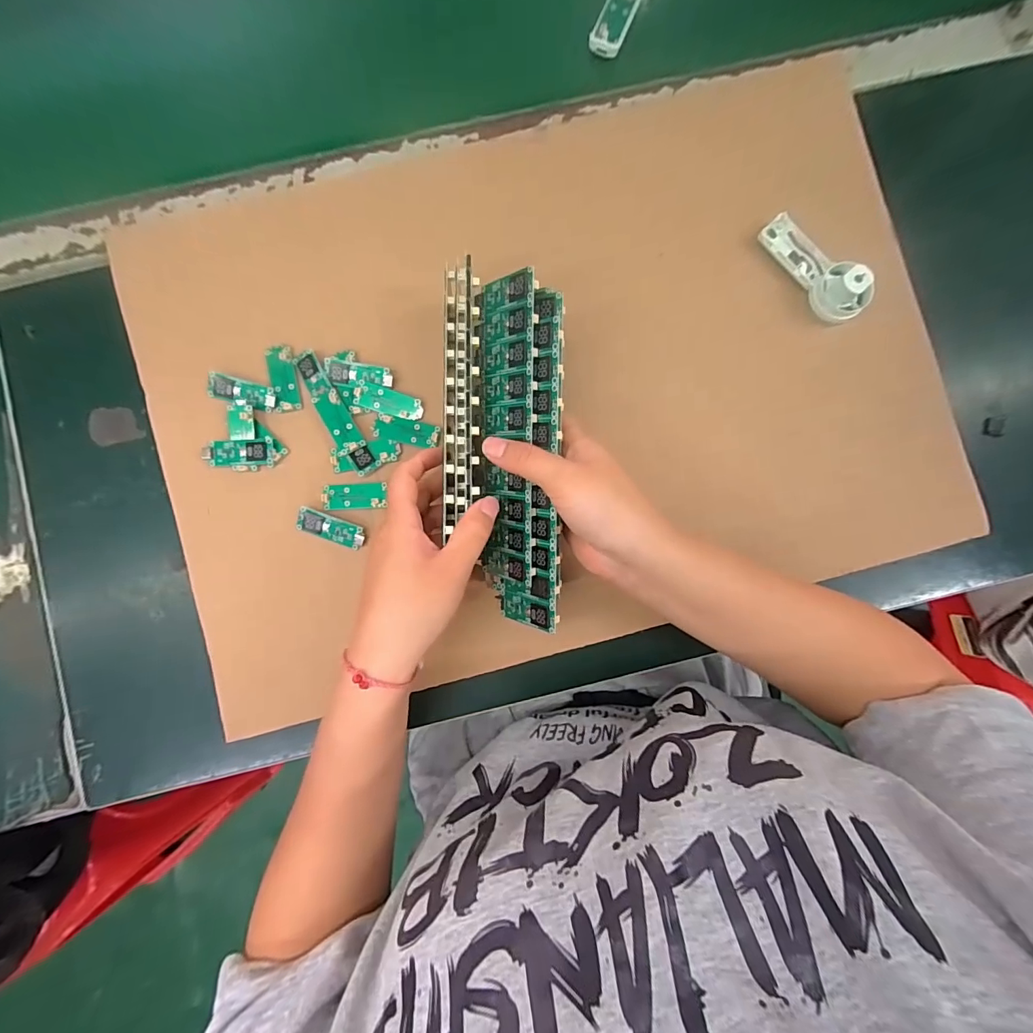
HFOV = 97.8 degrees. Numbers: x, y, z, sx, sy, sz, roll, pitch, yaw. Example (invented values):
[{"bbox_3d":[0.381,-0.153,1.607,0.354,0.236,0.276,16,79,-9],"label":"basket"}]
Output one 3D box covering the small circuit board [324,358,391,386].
[{"bbox_3d":[-0.118,-0.107,0.338,0.049,0.005,0.018,6,87,0],"label":"small circuit board"}]

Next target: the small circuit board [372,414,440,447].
[{"bbox_3d":[-0.082,-0.064,0.337,0.048,0.004,0.018,12,87,1],"label":"small circuit board"}]

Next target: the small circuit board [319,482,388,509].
[{"bbox_3d":[-0.123,-0.015,0.338,0.045,0.004,0.018,-2,87,0],"label":"small circuit board"}]

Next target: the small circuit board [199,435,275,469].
[{"bbox_3d":[-0.206,-0.047,0.335,0.050,0.008,0.020,-1,87,0],"label":"small circuit board"}]

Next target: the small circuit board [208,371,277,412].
[{"bbox_3d":[-0.205,-0.092,0.335,0.048,0.008,0.017,14,87,1],"label":"small circuit board"}]

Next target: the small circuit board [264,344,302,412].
[{"bbox_3d":[-0.176,-0.105,0.340,0.020,0.004,0.049,-10,87,-1],"label":"small circuit board"}]

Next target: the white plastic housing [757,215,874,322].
[{"bbox_3d":[0.223,-0.187,0.334,0.030,0.030,0.093,-43,88,-2],"label":"white plastic housing"}]

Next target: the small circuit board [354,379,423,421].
[{"bbox_3d":[-0.096,-0.086,0.338,0.051,0.004,0.018,18,87,1],"label":"small circuit board"}]

